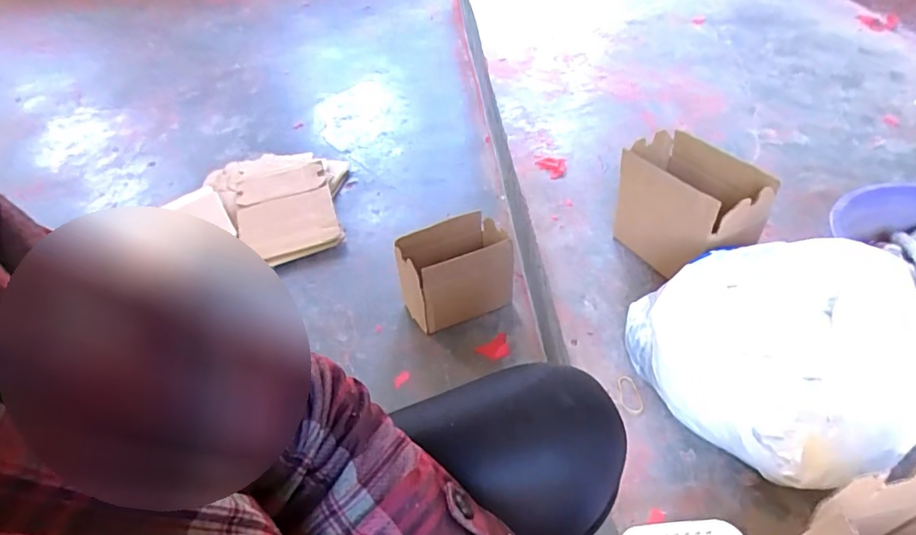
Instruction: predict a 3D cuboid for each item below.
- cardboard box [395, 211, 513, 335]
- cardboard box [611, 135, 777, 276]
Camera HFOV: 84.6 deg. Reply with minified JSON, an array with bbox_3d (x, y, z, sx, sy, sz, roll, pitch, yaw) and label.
[{"bbox_3d":[-0.007,0.020,1.025,0.211,0.200,0.116,-16,46,-11],"label":"cardboard box"},{"bbox_3d":[0.353,-0.081,0.802,0.110,0.194,0.231,-25,49,-17],"label":"cardboard box"}]

